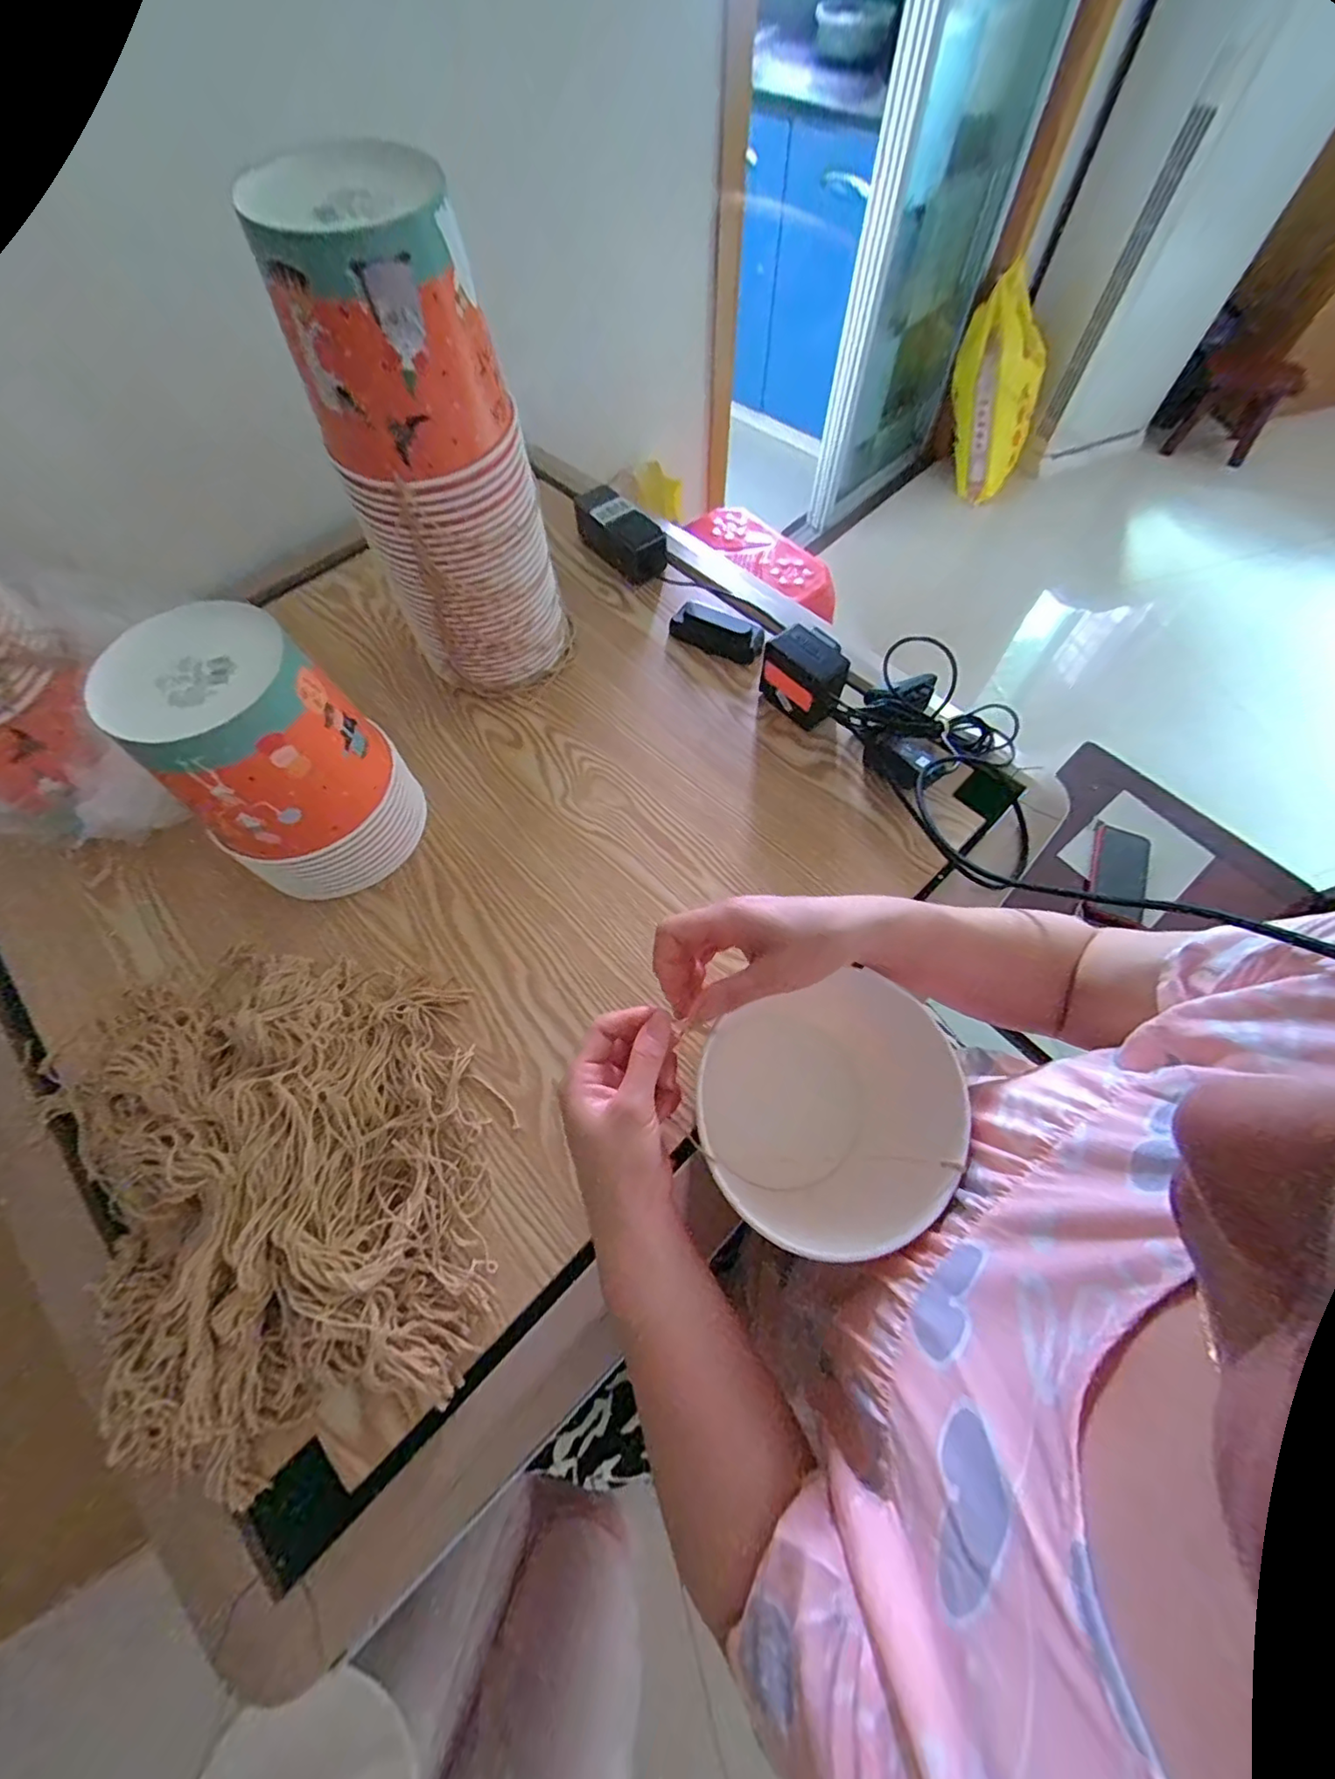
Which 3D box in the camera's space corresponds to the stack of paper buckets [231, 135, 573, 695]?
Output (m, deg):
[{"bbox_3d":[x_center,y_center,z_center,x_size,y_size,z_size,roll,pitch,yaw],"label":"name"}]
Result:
[{"bbox_3d":[-0.199,-0.359,0.527,0.161,0.356,0.135,-22,65,-10],"label":"stack of paper buckets"}]

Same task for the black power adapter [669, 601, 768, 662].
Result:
[{"bbox_3d":[0.056,-0.297,0.670,0.112,0.034,0.041,28,67,14],"label":"black power adapter"}]

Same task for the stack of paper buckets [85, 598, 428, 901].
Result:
[{"bbox_3d":[-0.315,-0.110,0.490,0.146,0.208,0.142,-30,67,-13],"label":"stack of paper buckets"}]

